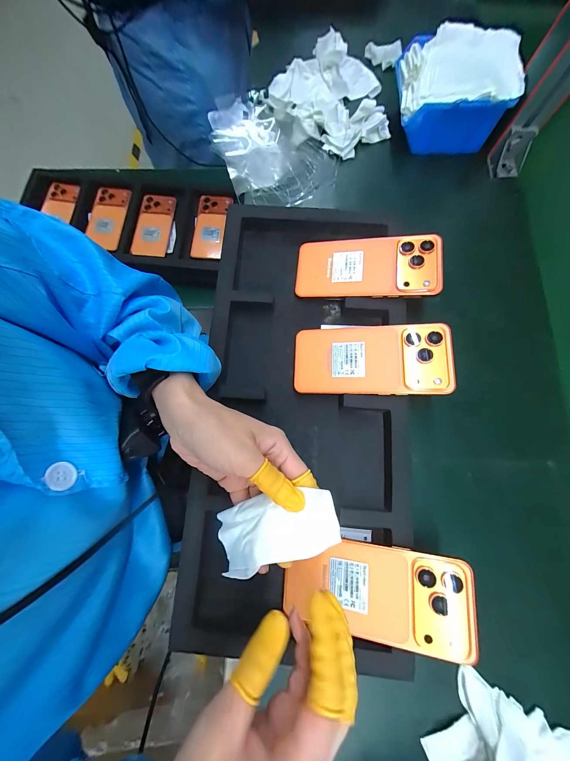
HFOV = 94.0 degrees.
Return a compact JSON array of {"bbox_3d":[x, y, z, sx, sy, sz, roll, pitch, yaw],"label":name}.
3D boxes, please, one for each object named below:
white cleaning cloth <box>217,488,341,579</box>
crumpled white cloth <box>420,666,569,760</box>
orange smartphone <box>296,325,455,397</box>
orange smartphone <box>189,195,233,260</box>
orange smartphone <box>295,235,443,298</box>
[{"bbox_3d":[-0.009,0.116,0.203,0.099,0.024,0.049,-19,75,14],"label":"white cleaning cloth"},{"bbox_3d":[0.192,0.334,0.230,0.105,0.025,0.099,36,80,7],"label":"crumpled white cloth"},{"bbox_3d":[0.091,-0.023,0.292,0.163,0.008,0.077,0,75,15],"label":"orange smartphone"},{"bbox_3d":[-0.167,-0.343,0.597,0.076,0.017,0.147,11,87,8],"label":"orange smartphone"},{"bbox_3d":[0.095,-0.134,0.314,0.160,0.010,0.073,5,82,14],"label":"orange smartphone"}]

